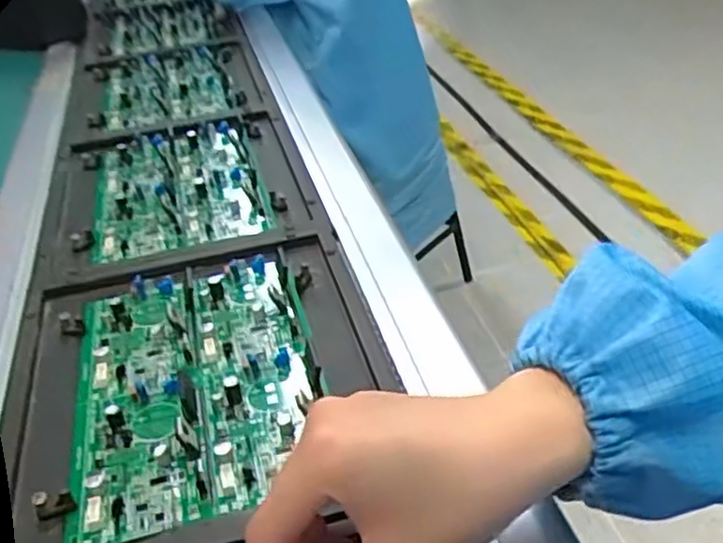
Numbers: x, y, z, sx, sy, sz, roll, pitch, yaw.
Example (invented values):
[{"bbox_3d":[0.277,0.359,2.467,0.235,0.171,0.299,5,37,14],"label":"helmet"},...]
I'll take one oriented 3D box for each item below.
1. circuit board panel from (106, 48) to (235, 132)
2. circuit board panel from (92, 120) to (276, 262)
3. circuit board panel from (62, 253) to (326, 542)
[{"bbox_3d":[-0.241,-0.226,0.887,0.139,0.016,0.239,-14,37,-10],"label":"circuit board panel"},{"bbox_3d":[-0.176,-0.083,0.679,0.149,0.020,0.218,-14,37,-11],"label":"circuit board panel"},{"bbox_3d":[-0.109,0.063,0.461,0.152,0.019,0.215,-14,37,-11],"label":"circuit board panel"}]

